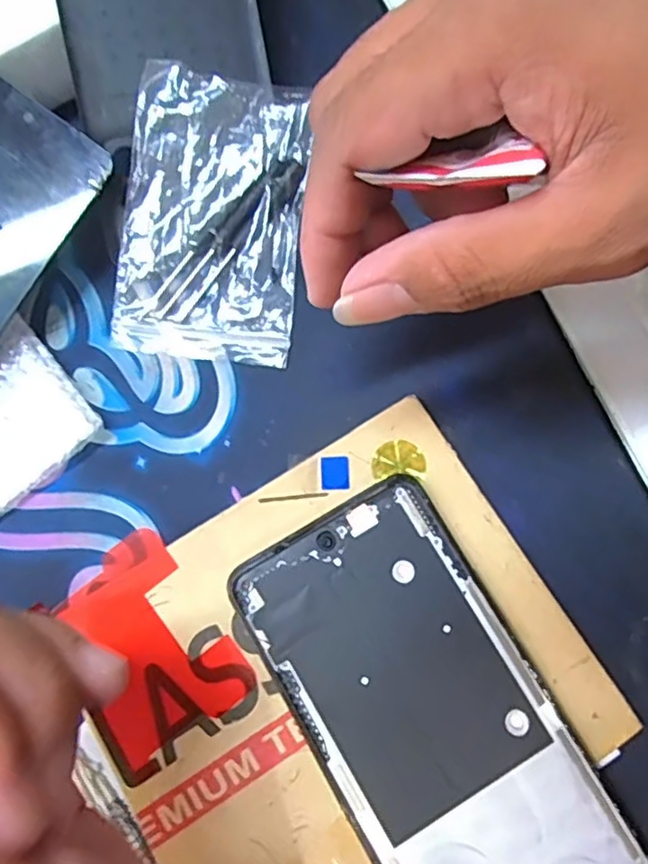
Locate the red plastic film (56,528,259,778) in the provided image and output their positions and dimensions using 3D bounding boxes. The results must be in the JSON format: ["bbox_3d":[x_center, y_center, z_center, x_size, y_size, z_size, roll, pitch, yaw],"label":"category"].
[{"bbox_3d":[-0.063,0.075,0.217,0.050,0.006,0.068,-38,81,-7],"label":"red plastic film"}]

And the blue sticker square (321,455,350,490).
[{"bbox_3d":[0.004,0.015,0.224,0.010,0.004,0.012,-3,78,0],"label":"blue sticker square"}]

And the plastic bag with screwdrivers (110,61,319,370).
[{"bbox_3d":[-0.042,-0.082,0.238,0.067,0.013,0.105,7,96,-3],"label":"plastic bag with screwdrivers"}]

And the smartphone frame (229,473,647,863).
[{"bbox_3d":[0.040,0.099,0.204,0.078,0.009,0.162,-30,80,-6],"label":"smartphone frame"}]

